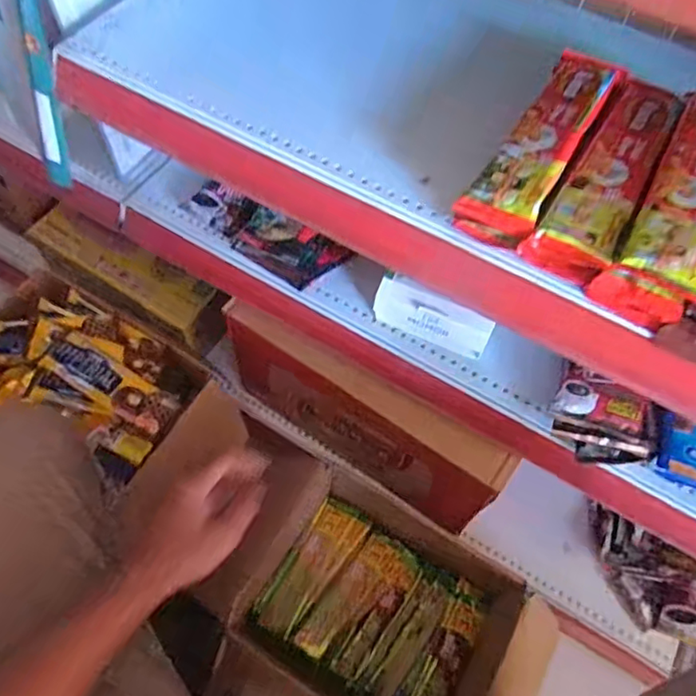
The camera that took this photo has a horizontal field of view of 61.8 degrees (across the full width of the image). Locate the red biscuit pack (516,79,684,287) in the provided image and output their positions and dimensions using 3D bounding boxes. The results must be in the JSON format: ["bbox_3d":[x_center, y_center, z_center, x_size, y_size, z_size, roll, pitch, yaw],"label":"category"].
[{"bbox_3d":[0.201,-0.133,0.441,0.056,0.031,0.199,31,65,14],"label":"red biscuit pack"}]

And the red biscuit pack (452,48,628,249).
[{"bbox_3d":[0.154,-0.164,0.459,0.057,0.038,0.211,29,65,13],"label":"red biscuit pack"}]

